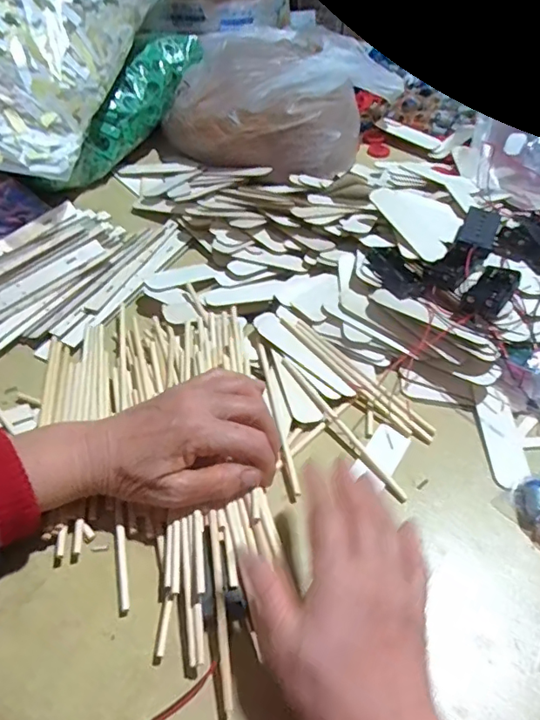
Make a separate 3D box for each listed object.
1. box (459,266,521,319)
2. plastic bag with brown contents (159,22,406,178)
[{"bbox_3d":[0.192,-0.061,0.449,0.032,0.018,0.058,30,54,23],"label":"box"},{"bbox_3d":[0.011,-0.340,0.688,0.274,0.097,0.212,11,48,8],"label":"plastic bag with brown contents"}]

